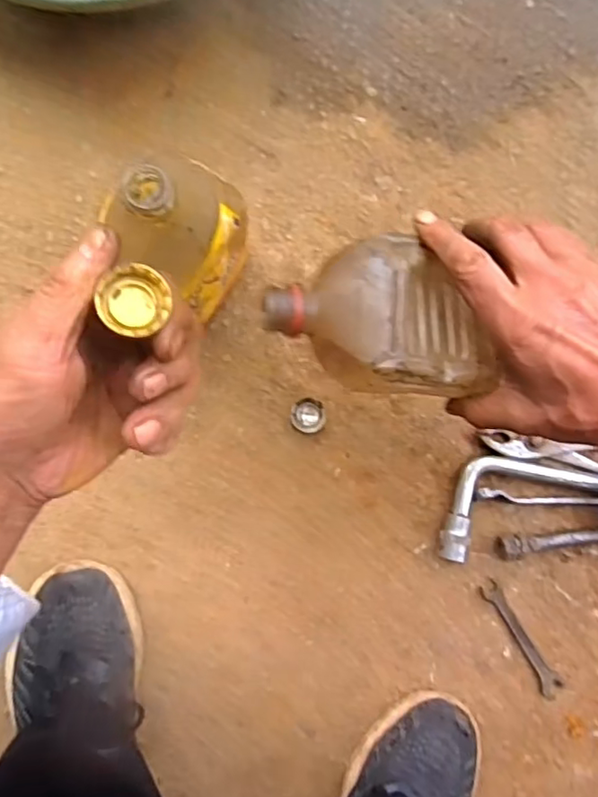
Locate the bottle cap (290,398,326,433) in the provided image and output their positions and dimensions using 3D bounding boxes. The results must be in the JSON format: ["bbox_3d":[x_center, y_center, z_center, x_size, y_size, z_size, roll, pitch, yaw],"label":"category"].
[{"bbox_3d":[0.009,0.015,0.524,0.029,0.008,0.030,0,89,-4],"label":"bottle cap"}]

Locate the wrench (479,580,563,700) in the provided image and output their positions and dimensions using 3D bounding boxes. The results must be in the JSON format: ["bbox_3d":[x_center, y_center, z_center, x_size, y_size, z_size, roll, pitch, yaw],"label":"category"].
[{"bbox_3d":[0.200,0.218,0.531,0.021,0.004,0.120,-35,92,-4],"label":"wrench"}]

